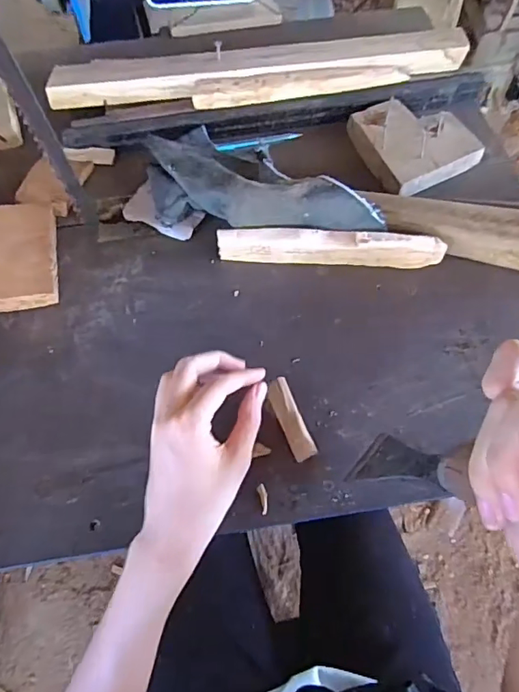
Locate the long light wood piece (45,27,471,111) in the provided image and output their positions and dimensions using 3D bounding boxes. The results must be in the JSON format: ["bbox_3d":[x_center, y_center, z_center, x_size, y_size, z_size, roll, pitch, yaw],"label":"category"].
[{"bbox_3d":[-0.002,-0.321,0.562,0.470,0.033,0.068,-5,62,-1],"label":"long light wood piece"}]

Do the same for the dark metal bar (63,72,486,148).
[{"bbox_3d":[0.025,-0.263,0.550,0.470,0.028,0.036,-10,62,-3],"label":"dark metal bar"}]

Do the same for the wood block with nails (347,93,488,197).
[{"bbox_3d":[0.166,-0.224,0.530,0.108,0.028,0.119,-24,64,-11],"label":"wood block with nails"}]

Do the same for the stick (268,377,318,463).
[{"bbox_3d":[0.025,0.058,0.391,0.018,0.007,0.068,-25,68,4],"label":"stick"}]

